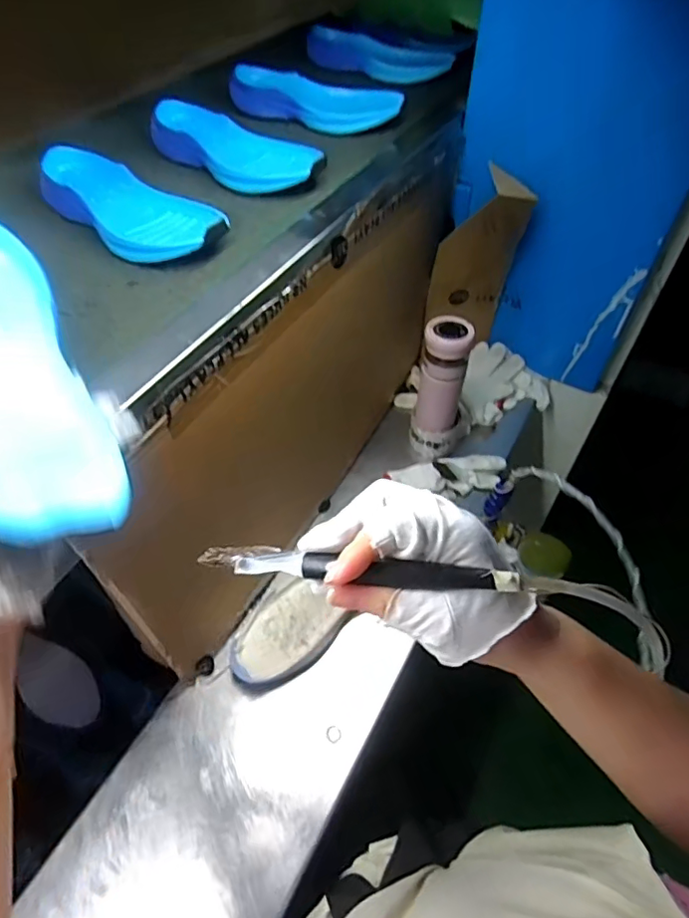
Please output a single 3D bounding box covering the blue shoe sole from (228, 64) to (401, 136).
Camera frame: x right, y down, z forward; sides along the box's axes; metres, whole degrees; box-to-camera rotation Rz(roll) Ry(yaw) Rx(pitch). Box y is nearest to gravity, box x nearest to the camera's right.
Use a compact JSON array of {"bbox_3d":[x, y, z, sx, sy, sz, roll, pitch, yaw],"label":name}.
[{"bbox_3d":[-0.045,-0.480,0.751,0.241,0.032,0.086,28,56,21],"label":"blue shoe sole"}]

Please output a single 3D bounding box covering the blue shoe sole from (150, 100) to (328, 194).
[{"bbox_3d":[-0.127,-0.363,0.653,0.234,0.045,0.086,28,52,28],"label":"blue shoe sole"}]

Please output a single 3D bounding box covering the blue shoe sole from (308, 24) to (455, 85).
[{"bbox_3d":[0.044,-0.641,0.886,0.265,0.029,0.111,33,55,31],"label":"blue shoe sole"}]

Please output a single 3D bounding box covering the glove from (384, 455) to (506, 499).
[{"bbox_3d":[0.163,0.021,0.869,0.183,0.029,0.066,-9,44,-6],"label":"glove"}]

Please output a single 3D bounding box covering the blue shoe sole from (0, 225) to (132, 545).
[{"bbox_3d":[-0.196,-0.059,0.318,0.076,0.044,0.236,-23,66,-18],"label":"blue shoe sole"}]

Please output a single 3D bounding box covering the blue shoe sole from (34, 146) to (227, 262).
[{"bbox_3d":[-0.216,-0.255,0.564,0.229,0.044,0.086,28,52,28],"label":"blue shoe sole"}]

